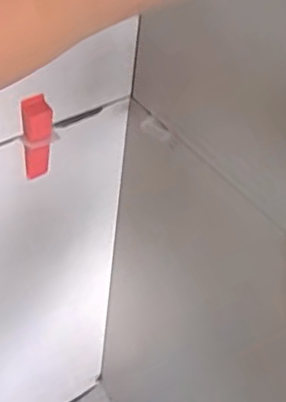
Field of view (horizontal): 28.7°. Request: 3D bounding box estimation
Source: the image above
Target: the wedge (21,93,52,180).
[{"bbox_3d":[-0.090,-0.050,0.481,0.024,0.084,0.018,-11,49,-18],"label":"wedge"}]

